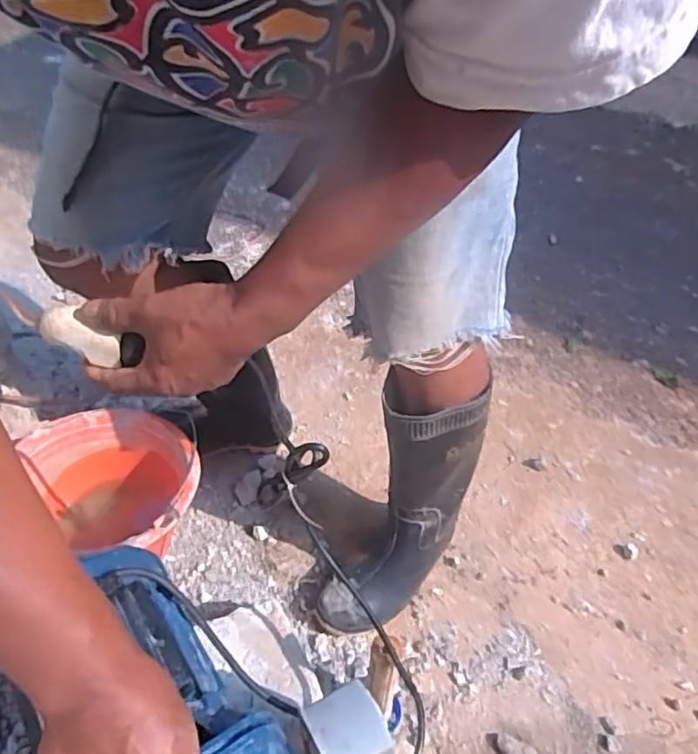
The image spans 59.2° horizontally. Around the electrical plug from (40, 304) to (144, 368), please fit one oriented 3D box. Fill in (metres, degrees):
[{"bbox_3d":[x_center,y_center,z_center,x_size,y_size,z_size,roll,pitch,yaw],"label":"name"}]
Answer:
[{"bbox_3d":[-0.193,-0.029,0.457,0.076,0.024,0.021,21,50,0],"label":"electrical plug"}]

